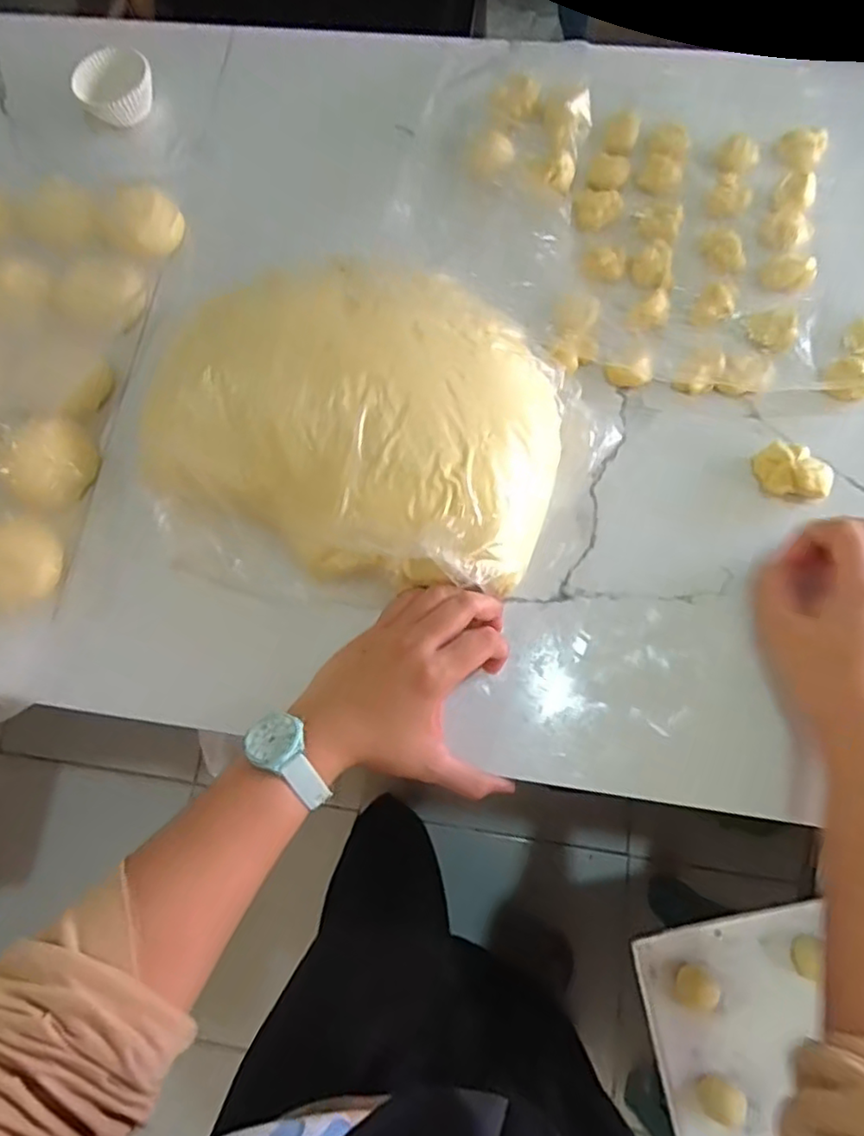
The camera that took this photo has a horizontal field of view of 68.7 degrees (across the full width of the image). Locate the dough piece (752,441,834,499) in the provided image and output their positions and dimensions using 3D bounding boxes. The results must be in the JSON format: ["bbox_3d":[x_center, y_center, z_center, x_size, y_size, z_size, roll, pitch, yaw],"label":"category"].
[{"bbox_3d":[0.236,-0.063,0.416,0.043,0.027,0.032,16,76,7],"label":"dough piece"}]

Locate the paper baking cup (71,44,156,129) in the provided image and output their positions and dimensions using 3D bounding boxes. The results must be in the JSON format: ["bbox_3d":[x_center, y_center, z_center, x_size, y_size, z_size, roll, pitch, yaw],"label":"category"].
[{"bbox_3d":[-0.269,-0.412,0.540,0.060,0.020,0.059,0,76,2],"label":"paper baking cup"}]

